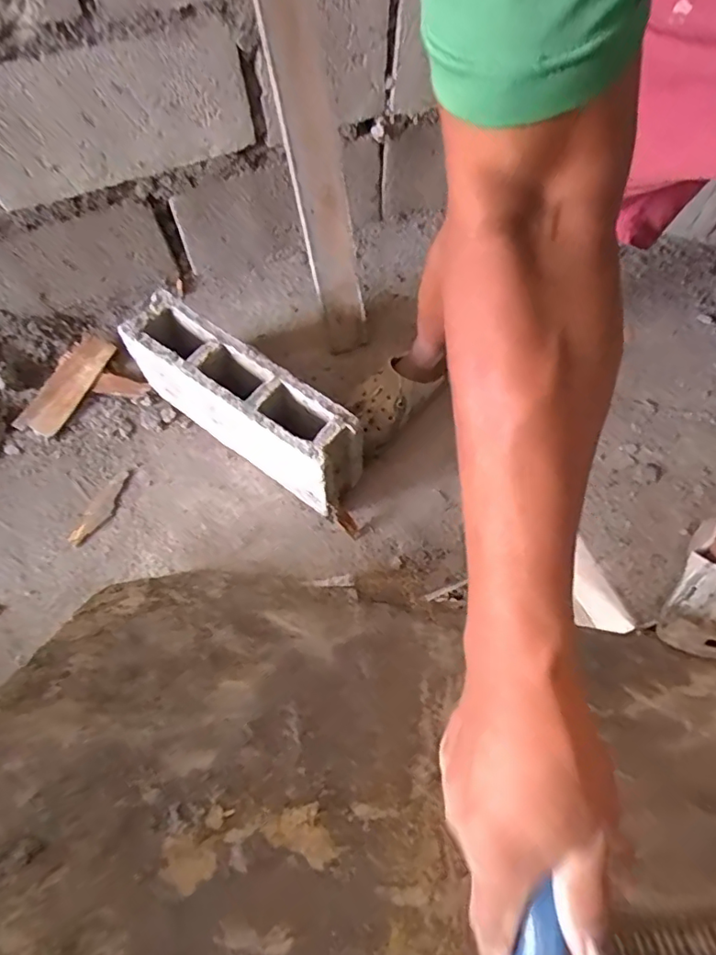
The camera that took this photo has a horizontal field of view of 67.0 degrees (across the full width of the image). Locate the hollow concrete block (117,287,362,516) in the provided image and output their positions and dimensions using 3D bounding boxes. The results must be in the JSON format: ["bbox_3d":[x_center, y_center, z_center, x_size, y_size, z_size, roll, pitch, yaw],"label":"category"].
[{"bbox_3d":[-0.182,-0.115,0.889,0.405,0.189,0.099,35,69,14],"label":"hollow concrete block"}]

